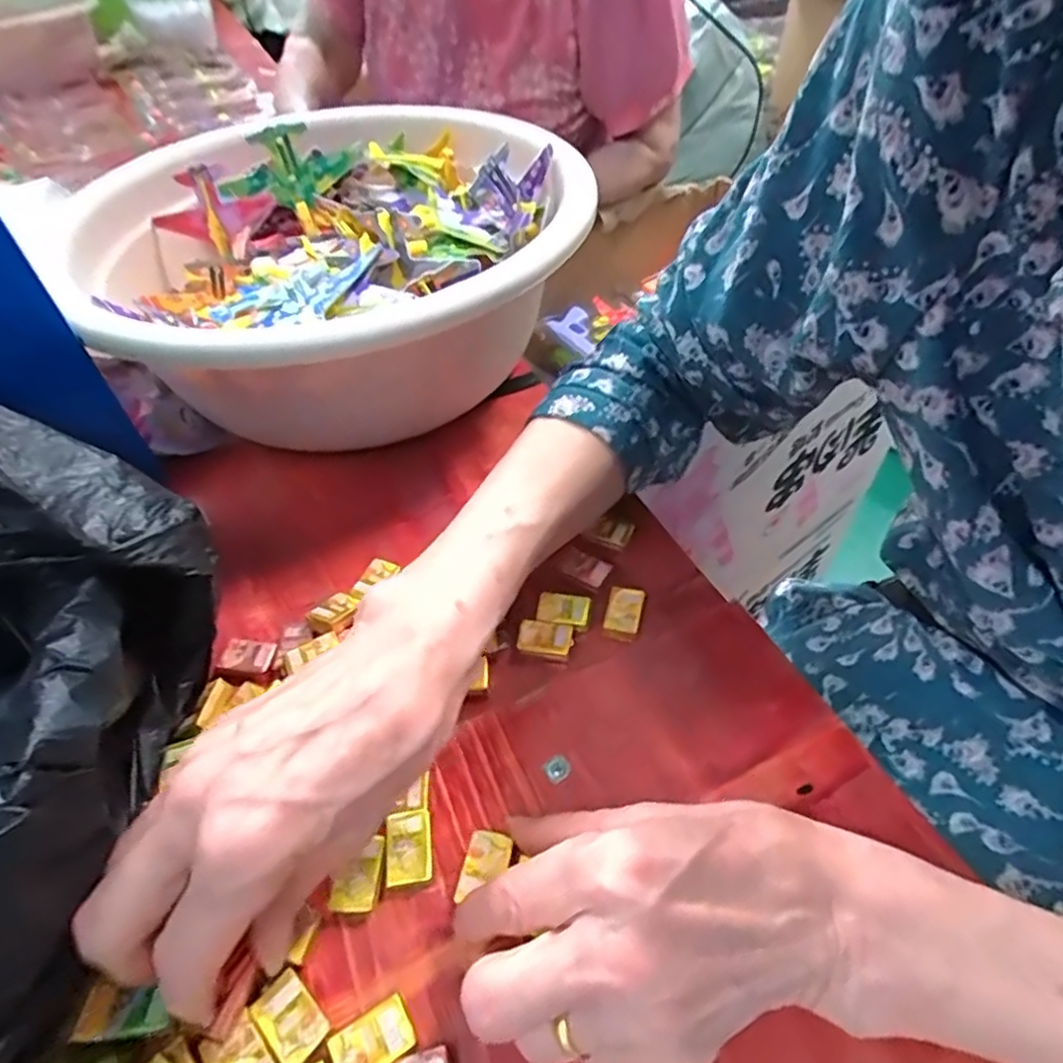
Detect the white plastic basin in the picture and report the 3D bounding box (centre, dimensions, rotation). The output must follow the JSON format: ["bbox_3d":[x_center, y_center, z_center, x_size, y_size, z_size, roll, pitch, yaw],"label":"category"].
[{"bbox_3d":[-0.113,-0.171,0.422,0.313,0.130,0.294,-1,49,2],"label":"white plastic basin"}]

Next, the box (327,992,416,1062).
[{"bbox_3d":[-0.051,0.164,0.203,0.025,0.004,0.016,-26,52,-19],"label":"box"}]

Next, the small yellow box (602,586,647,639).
[{"bbox_3d":[0.045,0.040,0.308,0.017,0.005,0.027,12,50,13],"label":"small yellow box"}]

